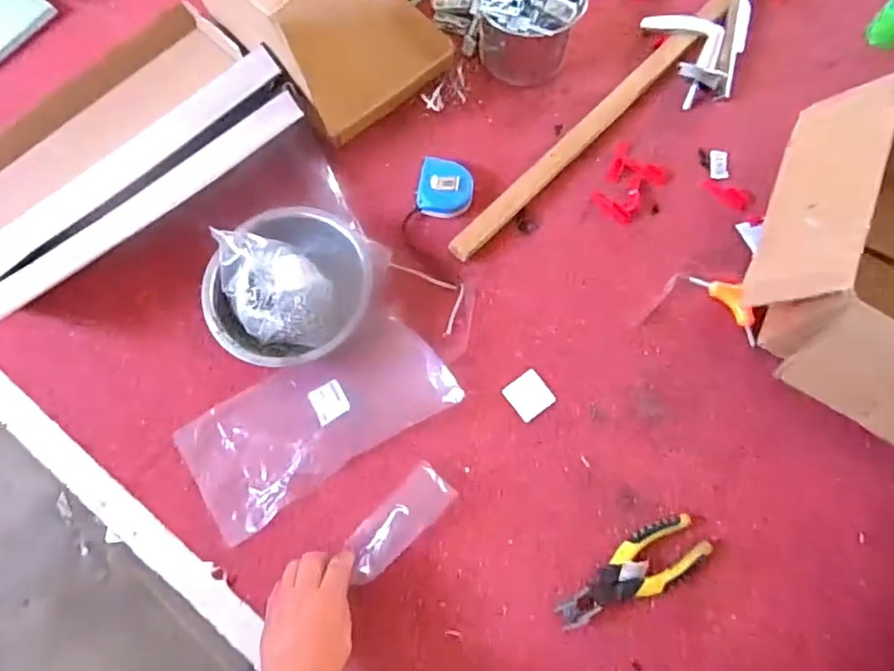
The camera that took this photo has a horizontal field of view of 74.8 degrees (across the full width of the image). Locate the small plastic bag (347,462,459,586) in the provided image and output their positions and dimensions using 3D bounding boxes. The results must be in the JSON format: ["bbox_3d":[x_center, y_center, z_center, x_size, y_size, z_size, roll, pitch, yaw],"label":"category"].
[{"bbox_3d":[-0.050,0.192,0.600,0.052,0.027,0.126,43,83,13],"label":"small plastic bag"}]

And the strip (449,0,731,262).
[{"bbox_3d":[0.317,-0.399,0.789,0.035,0.026,0.880,42,76,13],"label":"strip"}]

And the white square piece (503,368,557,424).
[{"bbox_3d":[0.091,0.067,0.646,0.047,0.004,0.046,-38,74,-11],"label":"white square piece"}]

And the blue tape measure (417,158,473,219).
[{"bbox_3d":[-0.001,-0.177,0.711,0.063,0.030,0.068,8,72,4],"label":"blue tape measure"}]

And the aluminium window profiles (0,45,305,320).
[{"bbox_3d":[-0.331,-0.158,0.614,0.396,0.056,0.070,-40,75,-11],"label":"aluminium window profiles"}]

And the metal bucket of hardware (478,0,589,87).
[{"bbox_3d":[0.107,-0.410,0.746,0.125,0.116,0.123,0,71,1],"label":"metal bucket of hardware"}]

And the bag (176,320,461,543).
[{"bbox_3d":[-0.140,0.086,0.629,0.279,0.021,0.135,-31,73,-9],"label":"bag"}]

